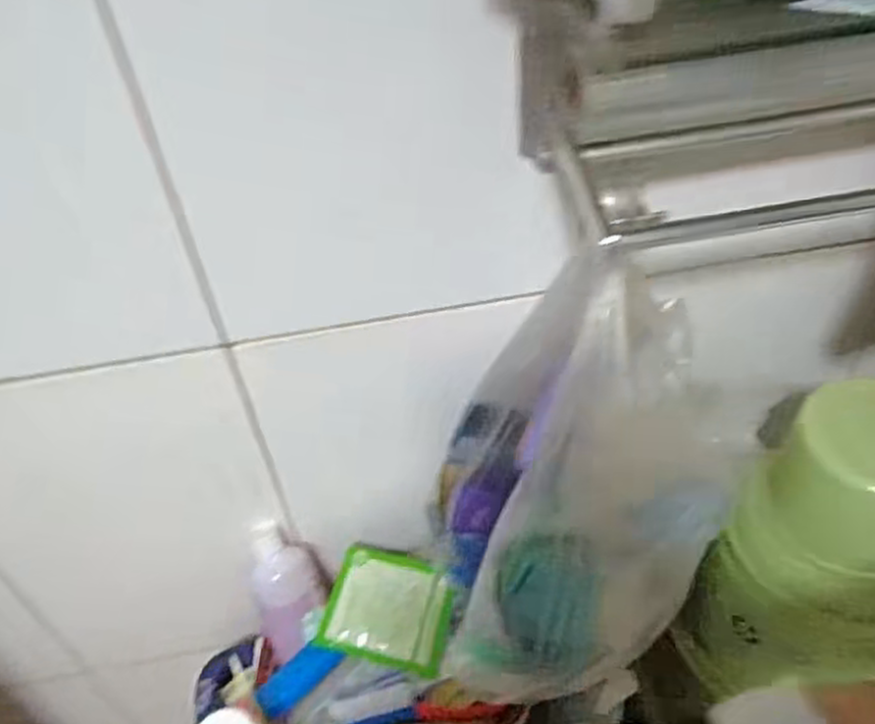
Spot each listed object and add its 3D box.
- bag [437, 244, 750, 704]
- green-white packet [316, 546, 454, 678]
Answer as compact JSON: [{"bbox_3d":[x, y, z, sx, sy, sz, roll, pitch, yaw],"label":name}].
[{"bbox_3d":[0.096,0.090,0.501,0.187,0.269,0.157,-6,42,0],"label":"bag"},{"bbox_3d":[-0.040,0.208,0.633,0.103,0.019,0.085,7,44,14],"label":"green-white packet"}]

